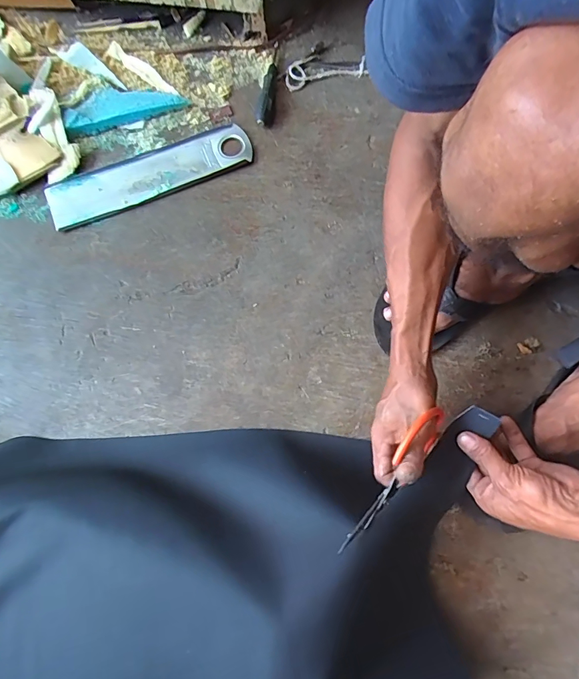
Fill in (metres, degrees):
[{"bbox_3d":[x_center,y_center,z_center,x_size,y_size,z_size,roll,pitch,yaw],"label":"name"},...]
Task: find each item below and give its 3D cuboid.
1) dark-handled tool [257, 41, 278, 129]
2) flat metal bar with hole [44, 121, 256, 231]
[{"bbox_3d":[-0.032,-0.388,0.627,0.023,0.018,0.142,4,77,1],"label":"dark-handled tool"},{"bbox_3d":[-0.209,-0.245,0.614,0.304,0.012,0.082,-19,80,-2],"label":"flat metal bar with hole"}]

